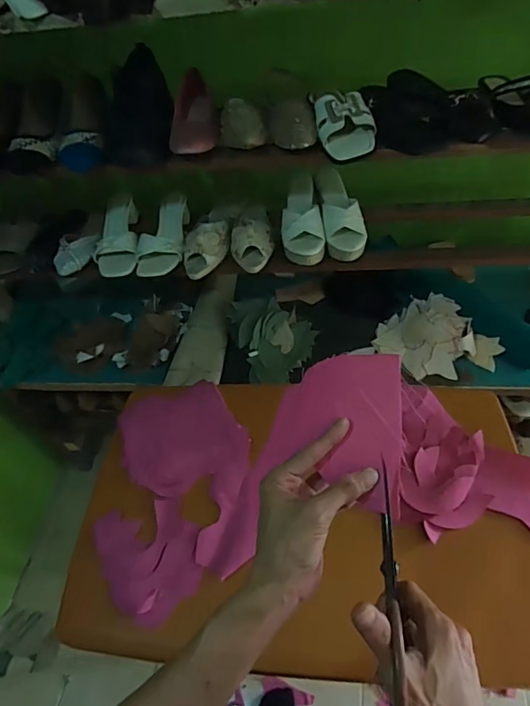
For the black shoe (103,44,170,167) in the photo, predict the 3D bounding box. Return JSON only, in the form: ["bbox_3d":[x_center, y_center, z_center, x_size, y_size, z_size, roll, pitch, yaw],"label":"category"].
[{"bbox_3d":[-0.215,-0.422,0.795,0.101,0.076,0.241,1,74,3],"label":"black shoe"}]

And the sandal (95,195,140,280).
[{"bbox_3d":[-0.327,-0.259,1.014,0.097,0.064,0.213,-14,52,-2],"label":"sandal"}]

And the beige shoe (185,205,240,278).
[{"bbox_3d":[-0.116,-0.254,0.971,0.090,0.057,0.217,2,53,10],"label":"beige shoe"}]

